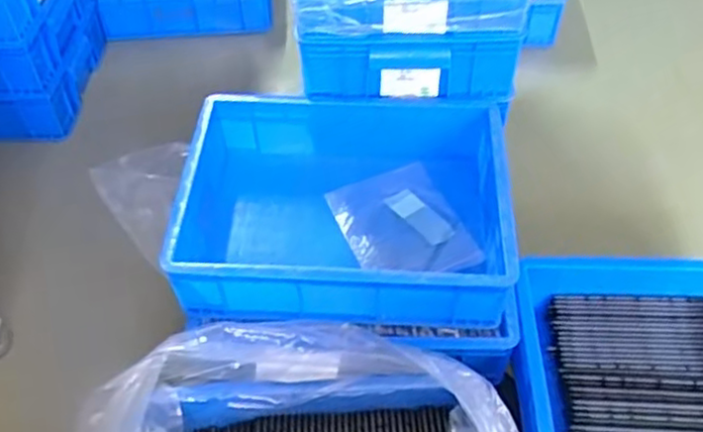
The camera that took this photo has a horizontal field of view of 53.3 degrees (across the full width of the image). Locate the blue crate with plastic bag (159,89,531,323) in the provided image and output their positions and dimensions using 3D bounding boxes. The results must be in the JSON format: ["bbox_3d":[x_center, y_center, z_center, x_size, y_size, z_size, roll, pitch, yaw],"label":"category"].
[{"bbox_3d":[-0.004,-0.012,0.937,0.401,0.135,0.324,1,49,2],"label":"blue crate with plastic bag"}]

